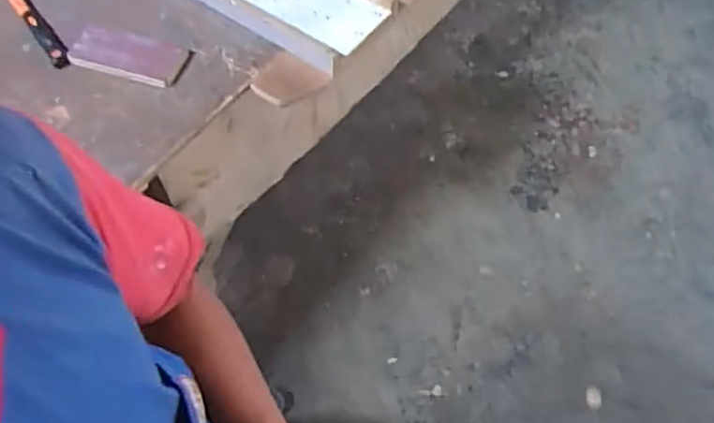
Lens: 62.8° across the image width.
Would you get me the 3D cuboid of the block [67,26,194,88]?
[{"bbox_3d":[-0.372,-0.253,0.952,0.182,0.030,0.076,12,60,3],"label":"block"}]

